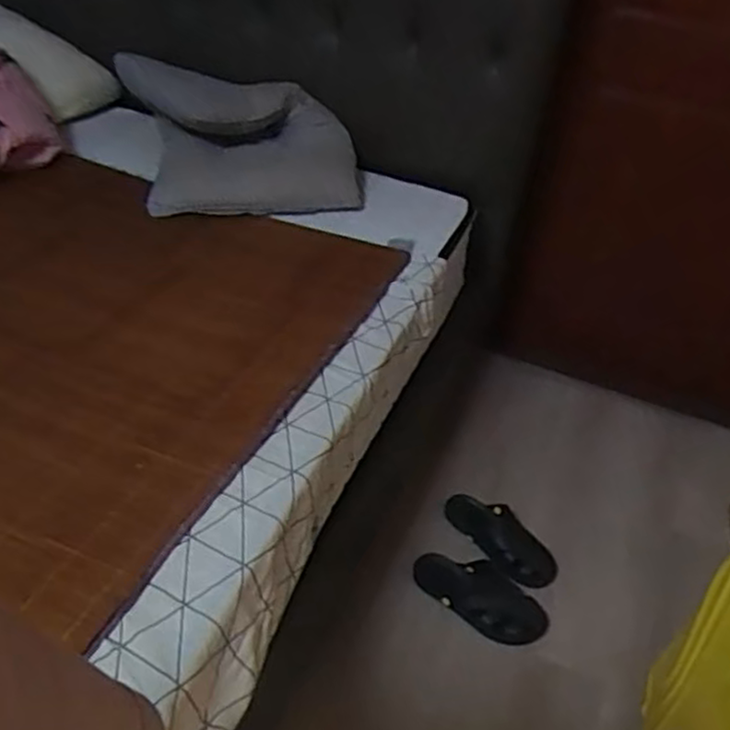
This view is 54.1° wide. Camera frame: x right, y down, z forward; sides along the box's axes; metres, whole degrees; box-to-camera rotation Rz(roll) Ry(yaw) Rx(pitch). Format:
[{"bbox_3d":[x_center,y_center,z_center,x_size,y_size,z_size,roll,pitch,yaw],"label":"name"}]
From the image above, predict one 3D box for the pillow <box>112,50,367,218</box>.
[{"bbox_3d":[-0.238,-0.443,1.368,0.413,0.166,0.354,-4,42,-12],"label":"pillow"}]

